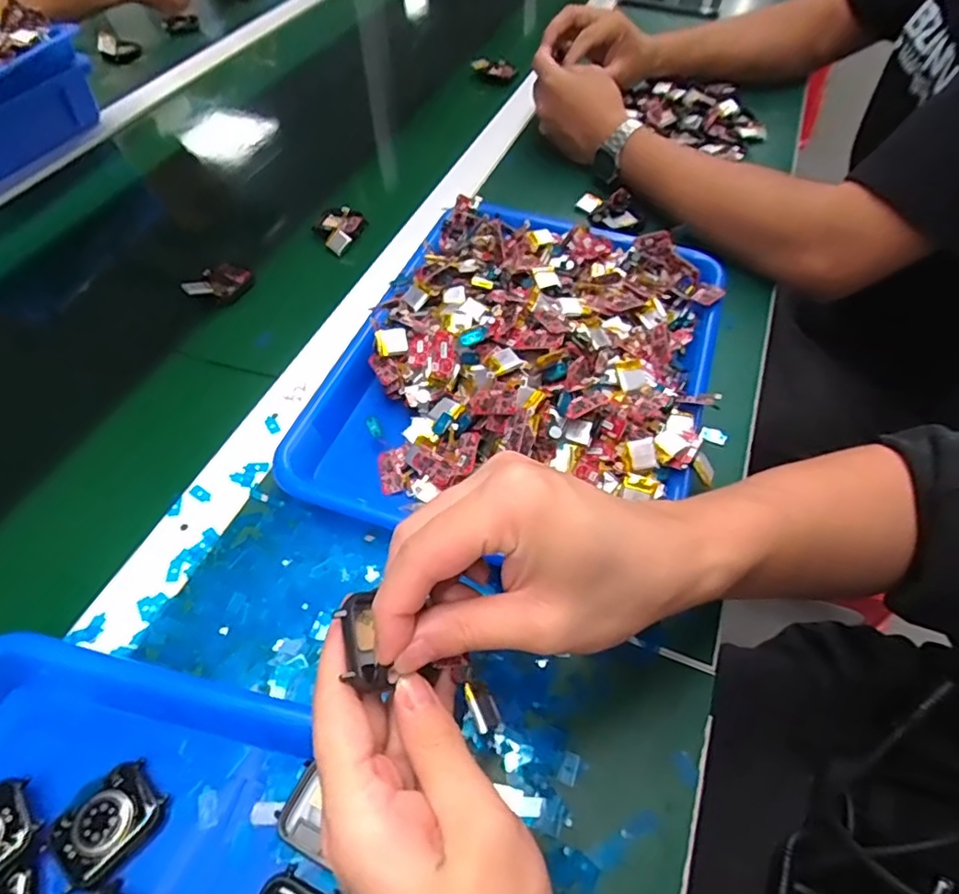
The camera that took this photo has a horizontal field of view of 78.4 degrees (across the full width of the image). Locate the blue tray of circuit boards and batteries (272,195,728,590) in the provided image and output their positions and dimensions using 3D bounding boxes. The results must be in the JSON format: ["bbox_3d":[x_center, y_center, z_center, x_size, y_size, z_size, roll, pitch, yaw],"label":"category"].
[{"bbox_3d":[0.040,-0.077,0.425,0.248,0.069,0.323,17,55,11],"label":"blue tray of circuit boards and batteries"}]

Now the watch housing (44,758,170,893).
[{"bbox_3d":[-0.169,0.172,0.268,0.035,0.012,0.044,38,62,24],"label":"watch housing"}]

